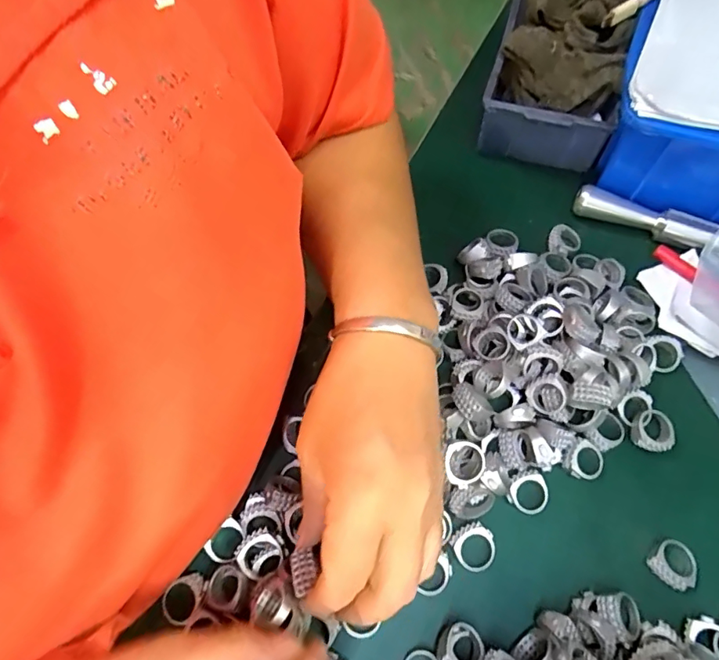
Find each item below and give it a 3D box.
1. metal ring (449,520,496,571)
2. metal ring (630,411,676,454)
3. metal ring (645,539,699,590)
[{"bbox_3d":[0.065,0.122,0.274,0.024,0.007,0.024,-1,65,2],"label":"metal ring"},{"bbox_3d":[0.178,0.063,0.294,0.023,0.009,0.021,-32,68,-12],"label":"metal ring"},{"bbox_3d":[0.174,0.129,0.267,0.024,0.008,0.022,-1,65,2],"label":"metal ring"}]

